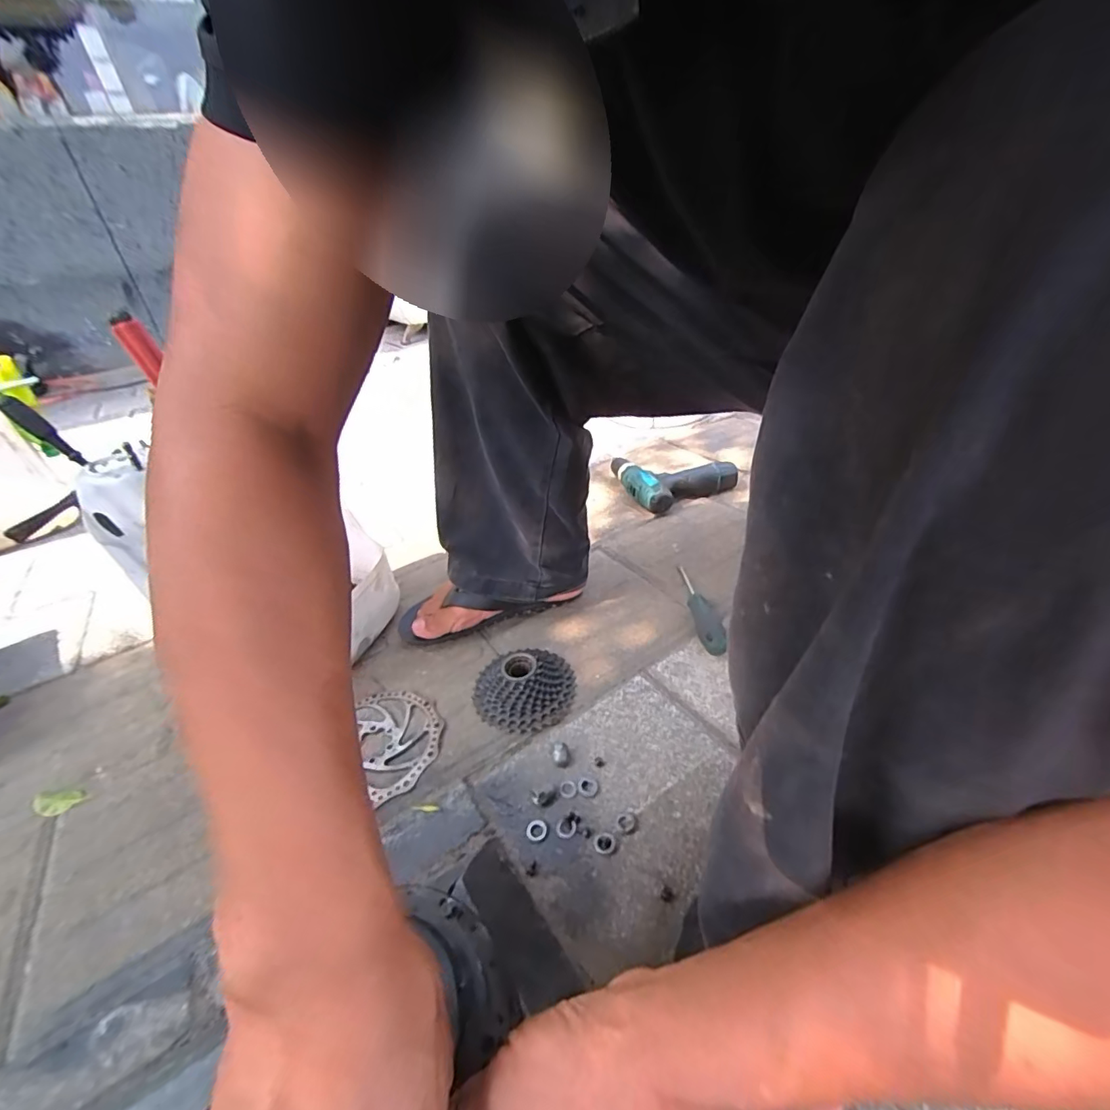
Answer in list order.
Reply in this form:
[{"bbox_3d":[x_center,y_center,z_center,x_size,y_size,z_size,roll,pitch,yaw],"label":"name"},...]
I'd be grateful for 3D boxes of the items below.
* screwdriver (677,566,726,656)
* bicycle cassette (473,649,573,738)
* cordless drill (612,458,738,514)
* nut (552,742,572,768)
[{"bbox_3d":[0.197,0.066,0.688,0.029,0.034,0.193,-4,35,4],"label":"screwdriver"},{"bbox_3d":[-0.039,0.149,0.605,0.123,0.043,0.121,-6,35,1],"label":"bicycle cassette"},{"bbox_3d":[0.221,-0.152,0.958,0.180,0.053,0.157,-18,37,-15],"label":"cordless drill"},{"bbox_3d":[0.007,0.211,0.528,0.019,0.016,0.022,-9,35,-3],"label":"nut"}]

